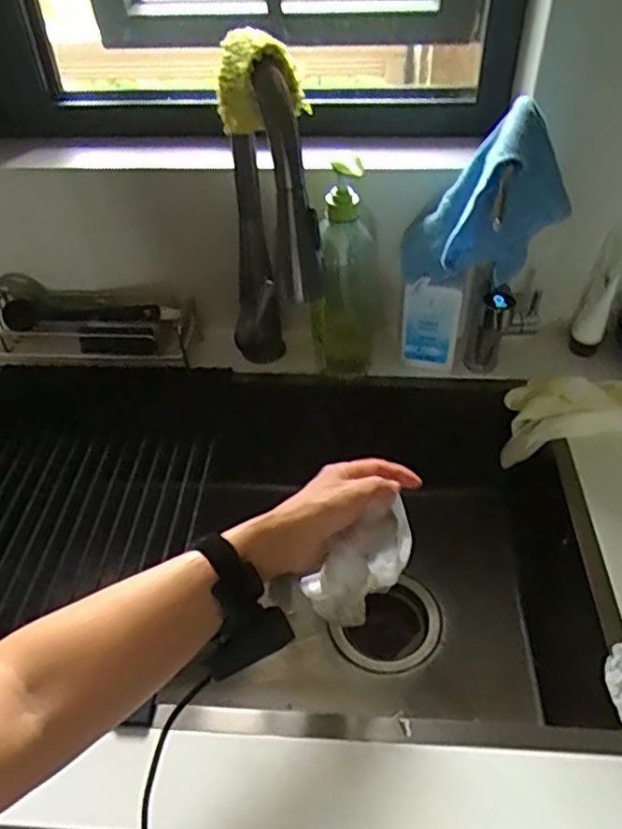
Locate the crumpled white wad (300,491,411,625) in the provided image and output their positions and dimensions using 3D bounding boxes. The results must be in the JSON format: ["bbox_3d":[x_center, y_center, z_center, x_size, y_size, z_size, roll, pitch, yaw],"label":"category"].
[{"bbox_3d":[0.052,0.141,0.602,0.107,0.103,0.054,-20,47,-19],"label":"crumpled white wad"}]

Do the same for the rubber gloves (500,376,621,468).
[{"bbox_3d":[0.353,0.023,0.764,0.238,0.090,0.085,12,45,14],"label":"rubber gloves"}]

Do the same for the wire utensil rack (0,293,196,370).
[{"bbox_3d":[-0.290,-0.113,0.843,0.271,0.068,0.094,5,44,7],"label":"wire utensil rack"}]

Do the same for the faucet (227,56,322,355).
[{"bbox_3d":[-0.041,-0.169,0.669,0.084,0.353,0.224,-8,44,-8],"label":"faucet"}]

